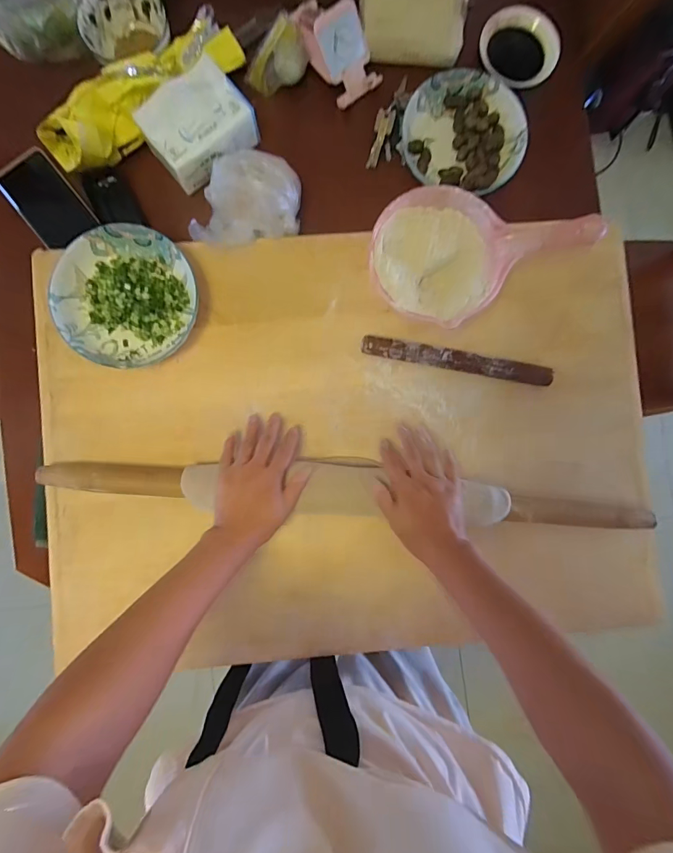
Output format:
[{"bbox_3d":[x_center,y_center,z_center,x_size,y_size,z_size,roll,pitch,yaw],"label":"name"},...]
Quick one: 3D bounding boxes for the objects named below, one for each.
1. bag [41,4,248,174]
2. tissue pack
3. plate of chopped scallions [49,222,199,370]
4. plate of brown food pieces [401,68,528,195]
[{"bbox_3d":[-0.258,-0.445,0.536,0.287,0.062,0.073,-40,90,-3],"label":"bag"},{"bbox_3d":[-0.188,-0.404,0.544,0.138,0.053,0.103,-42,90,-3],"label":"tissue pack"},{"bbox_3d":[-0.264,-0.163,0.514,0.169,0.040,0.166,0,88,-3],"label":"plate of chopped scallions"},{"bbox_3d":[0.182,-0.421,0.577,0.169,0.032,0.153,13,88,-2],"label":"plate of brown food pieces"}]

